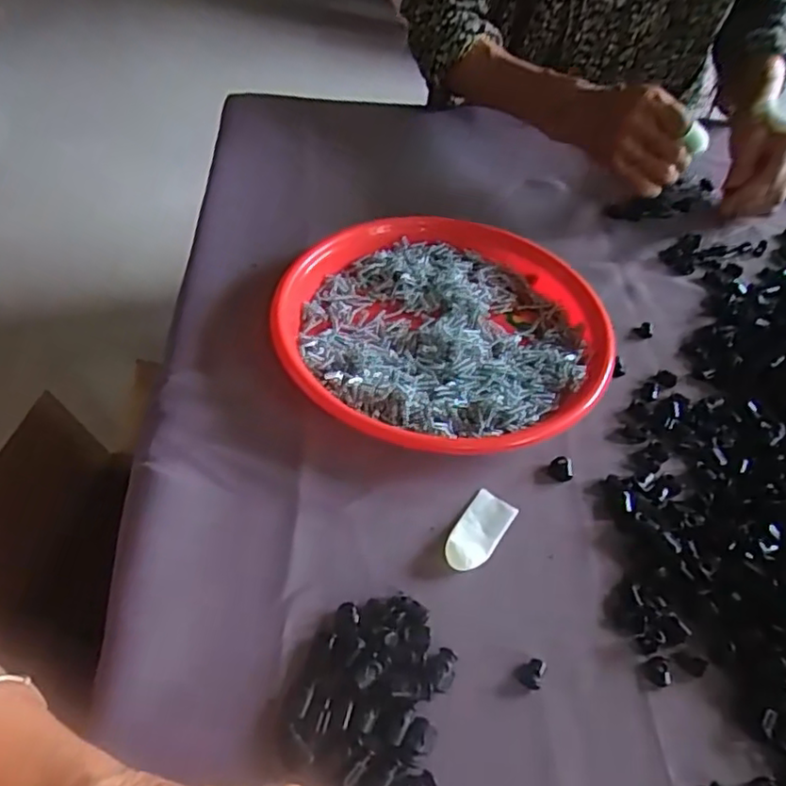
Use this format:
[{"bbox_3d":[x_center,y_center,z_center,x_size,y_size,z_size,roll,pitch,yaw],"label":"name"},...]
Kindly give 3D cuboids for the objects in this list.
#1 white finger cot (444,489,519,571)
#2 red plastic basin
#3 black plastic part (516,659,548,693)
[{"bbox_3d":[0.050,0.080,0.378,0.025,0.009,0.056,28,53,20],"label":"white finger cot"},{"bbox_3d":[0.038,-0.051,0.475,0.227,0.038,0.226,2,48,-2],"label":"red plastic basin"},{"bbox_3d":[0.071,0.141,0.328,0.013,0.004,0.015,34,55,24],"label":"black plastic part"}]

